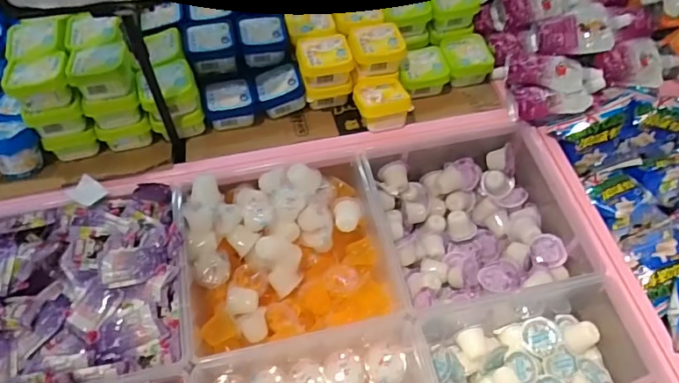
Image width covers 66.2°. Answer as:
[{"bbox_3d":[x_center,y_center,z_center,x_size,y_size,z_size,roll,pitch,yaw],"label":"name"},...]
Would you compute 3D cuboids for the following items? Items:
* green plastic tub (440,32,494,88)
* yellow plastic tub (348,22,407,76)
[{"bbox_3d":[0.194,-0.204,0.809,0.072,0.046,0.071,1,57,-1],"label":"green plastic tub"},{"bbox_3d":[0.053,-0.210,0.762,0.078,0.038,0.069,-7,57,-6],"label":"yellow plastic tub"}]

